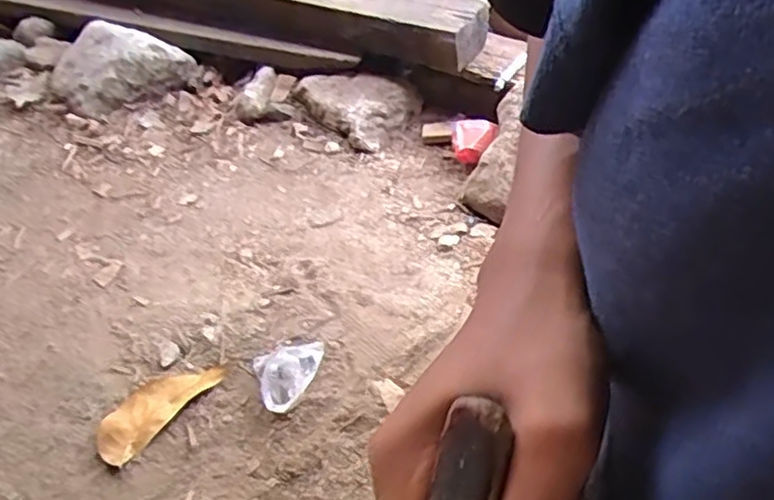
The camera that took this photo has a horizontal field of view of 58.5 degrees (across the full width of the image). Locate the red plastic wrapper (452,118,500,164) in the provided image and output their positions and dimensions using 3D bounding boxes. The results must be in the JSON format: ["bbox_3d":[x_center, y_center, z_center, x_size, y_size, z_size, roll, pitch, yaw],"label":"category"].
[{"bbox_3d":[0.091,-0.112,0.716,0.045,0.030,0.041,-5,44,5],"label":"red plastic wrapper"}]

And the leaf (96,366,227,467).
[{"bbox_3d":[-0.184,0.121,0.548,0.044,0.010,0.104,31,57,34],"label":"leaf"}]

